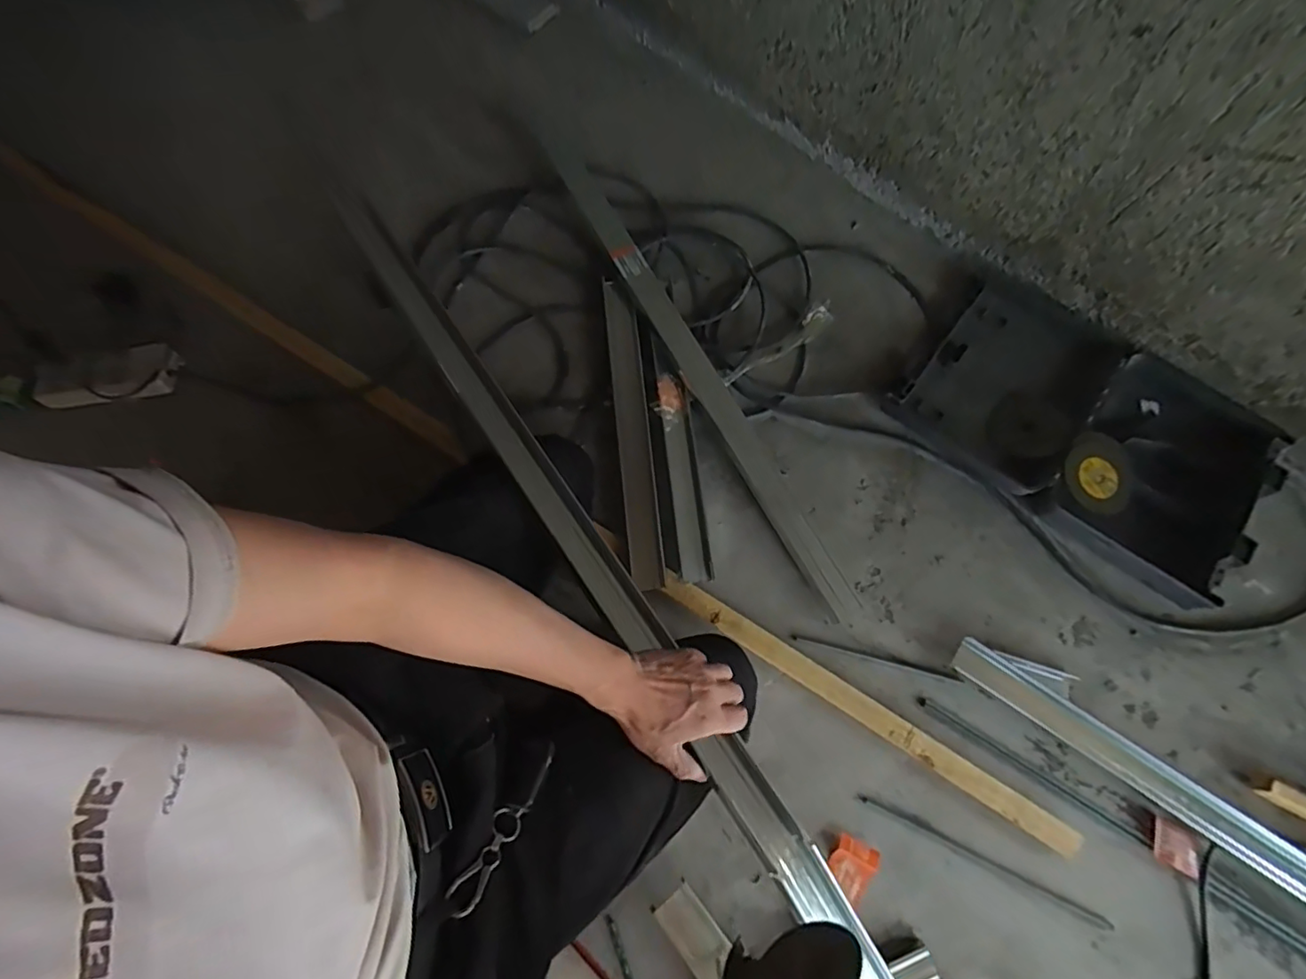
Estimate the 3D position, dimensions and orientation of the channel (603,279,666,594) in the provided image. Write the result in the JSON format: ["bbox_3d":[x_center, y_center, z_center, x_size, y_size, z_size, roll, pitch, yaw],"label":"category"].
[{"bbox_3d":[-0.030,-0.093,0.847,0.049,0.030,0.473,-6,71,-1],"label":"channel"}]

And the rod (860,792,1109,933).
[{"bbox_3d":[0.406,0.453,0.712,0.313,0.011,0.013,25,73,9],"label":"rod"}]

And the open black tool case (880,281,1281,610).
[{"bbox_3d":[0.653,-0.103,0.871,0.486,0.065,0.332,39,76,13],"label":"open black tool case"}]

